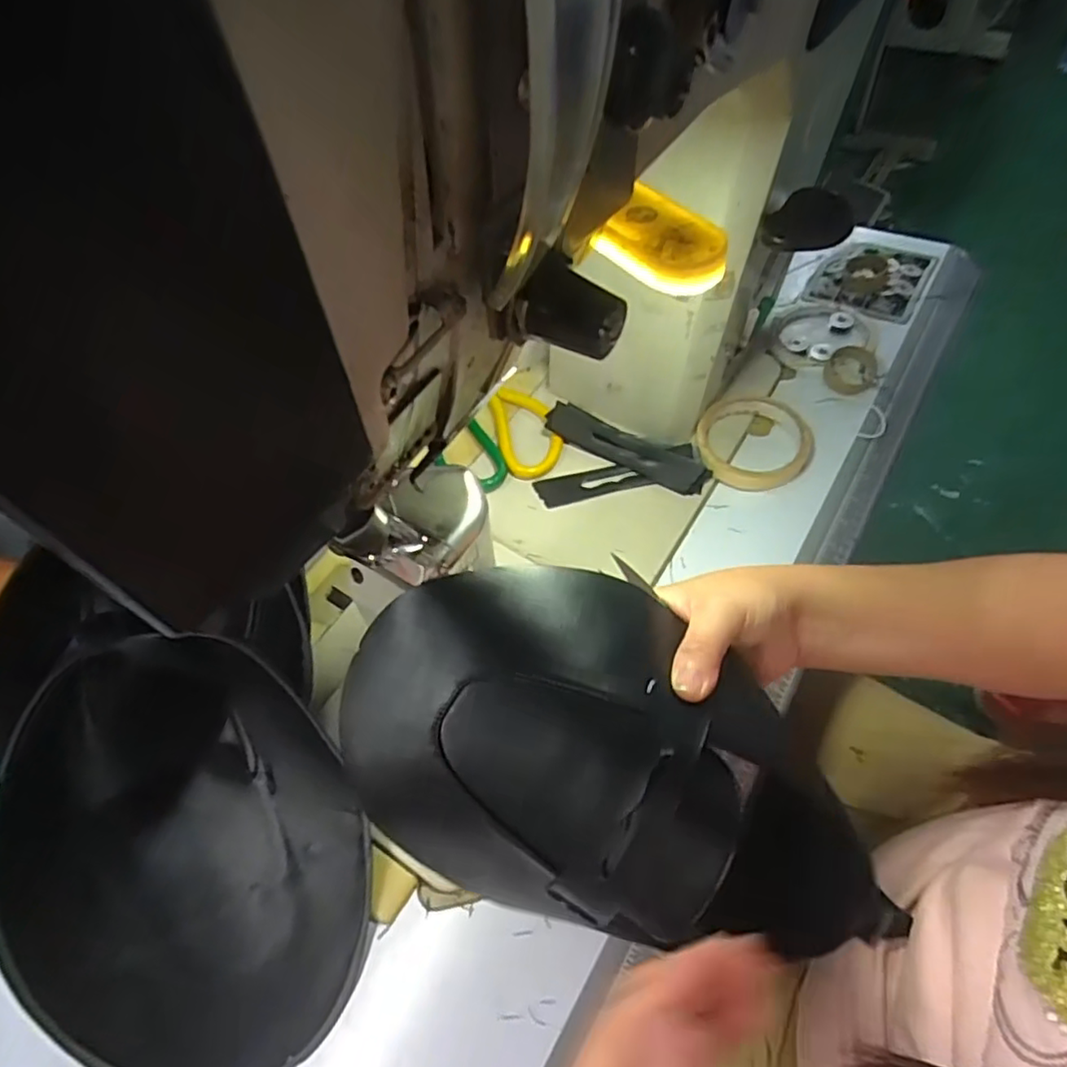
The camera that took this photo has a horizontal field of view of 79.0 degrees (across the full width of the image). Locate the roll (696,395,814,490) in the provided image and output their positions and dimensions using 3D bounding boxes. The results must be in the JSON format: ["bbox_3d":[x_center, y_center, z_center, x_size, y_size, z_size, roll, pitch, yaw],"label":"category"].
[{"bbox_3d":[0.181,-0.076,0.530,0.090,0.017,0.091,-4,55,5],"label":"roll"}]

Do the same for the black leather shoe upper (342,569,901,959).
[{"bbox_3d":[0.037,0.095,0.290,0.233,0.084,0.137,8,59,9],"label":"black leather shoe upper"}]

